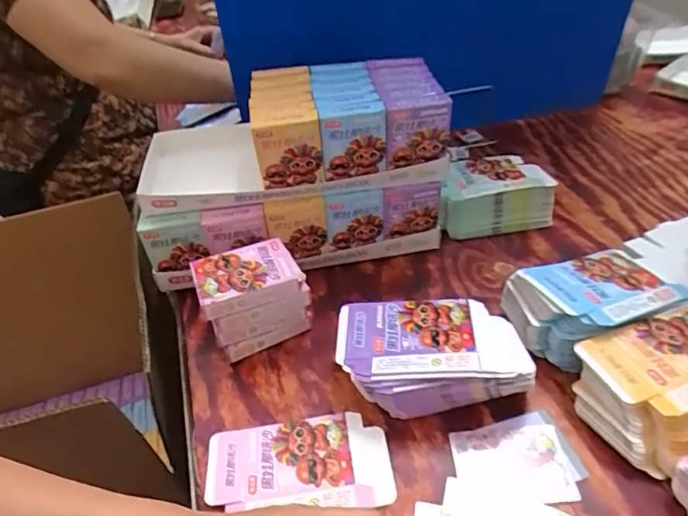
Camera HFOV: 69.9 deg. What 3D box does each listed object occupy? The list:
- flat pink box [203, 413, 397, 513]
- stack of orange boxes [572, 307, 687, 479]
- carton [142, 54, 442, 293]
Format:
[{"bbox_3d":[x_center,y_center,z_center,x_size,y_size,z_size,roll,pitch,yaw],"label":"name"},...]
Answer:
[{"bbox_3d":[-0.038,0.169,0.411,0.151,0.005,0.076,-3,40,3],"label":"flat pink box"},{"bbox_3d":[0.275,0.104,0.407,0.153,0.060,0.107,-17,41,-13],"label":"stack of orange boxes"},{"bbox_3d":[-0.061,-0.093,0.573,0.334,0.195,0.136,-10,40,-5],"label":"carton"}]

